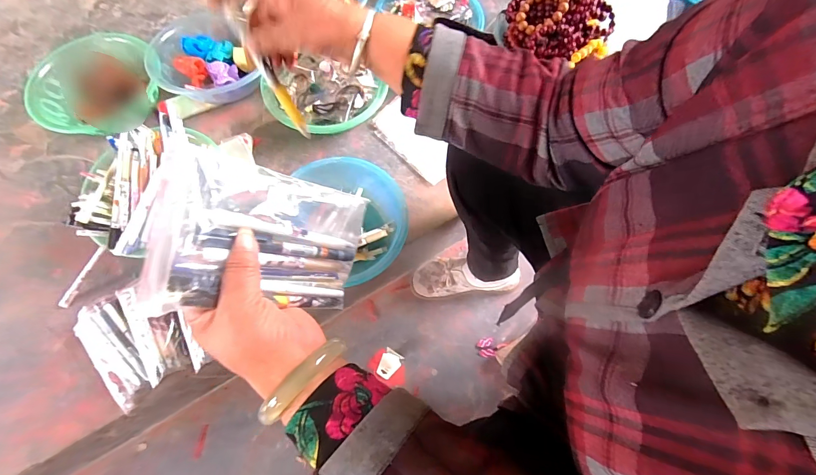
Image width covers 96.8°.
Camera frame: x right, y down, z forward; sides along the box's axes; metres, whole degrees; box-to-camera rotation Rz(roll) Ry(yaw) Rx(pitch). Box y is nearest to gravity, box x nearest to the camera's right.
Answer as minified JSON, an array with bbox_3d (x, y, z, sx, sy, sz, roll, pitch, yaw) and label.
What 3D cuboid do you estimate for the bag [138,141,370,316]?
[{"bbox_3d":[-0.105,0.001,0.286,0.014,0.163,0.108,0,82,40],"label":"bag"}]

